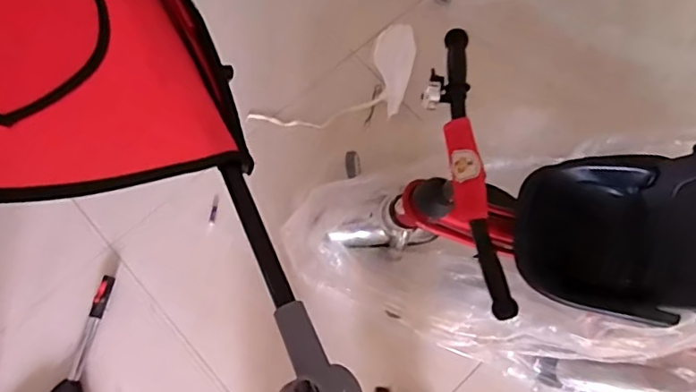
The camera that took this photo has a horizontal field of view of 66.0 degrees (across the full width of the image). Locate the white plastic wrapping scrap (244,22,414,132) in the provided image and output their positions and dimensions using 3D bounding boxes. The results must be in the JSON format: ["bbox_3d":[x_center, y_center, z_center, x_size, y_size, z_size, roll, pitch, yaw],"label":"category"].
[{"bbox_3d":[0.013,-0.276,1.438,0.501,0.022,0.209,-37,79,-10],"label":"white plastic wrapping scrap"}]

